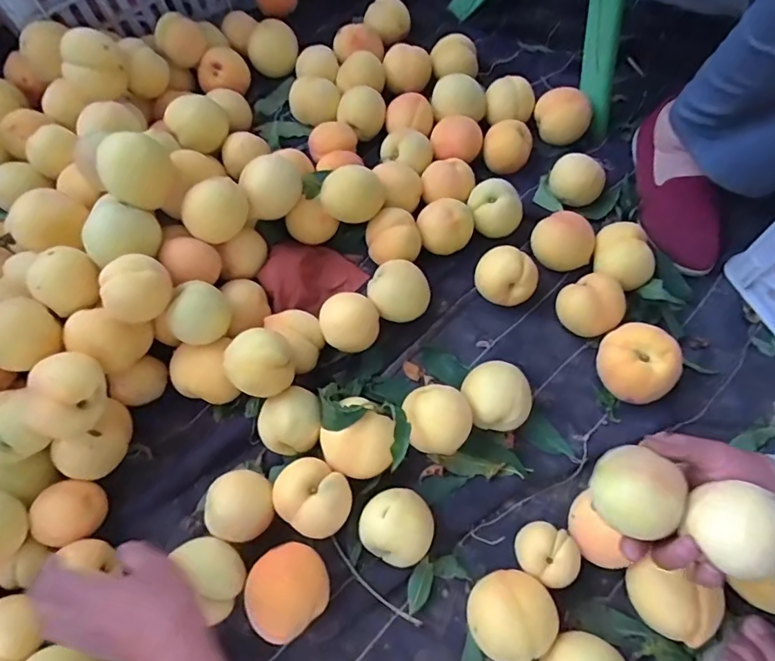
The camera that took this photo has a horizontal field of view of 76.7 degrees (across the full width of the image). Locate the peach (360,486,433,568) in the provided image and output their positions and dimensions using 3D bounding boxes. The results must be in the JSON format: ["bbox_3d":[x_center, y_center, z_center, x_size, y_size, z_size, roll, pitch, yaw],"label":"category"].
[{"bbox_3d":[0.010,0.187,0.473,0.066,0.051,0.064,-1,65,2],"label":"peach"}]

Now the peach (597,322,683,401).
[{"bbox_3d":[0.268,0.034,0.525,0.072,0.060,0.078,-33,68,-12],"label":"peach"}]

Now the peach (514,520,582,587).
[{"bbox_3d":[0.151,0.213,0.469,0.055,0.044,0.050,-1,65,2],"label":"peach"}]

